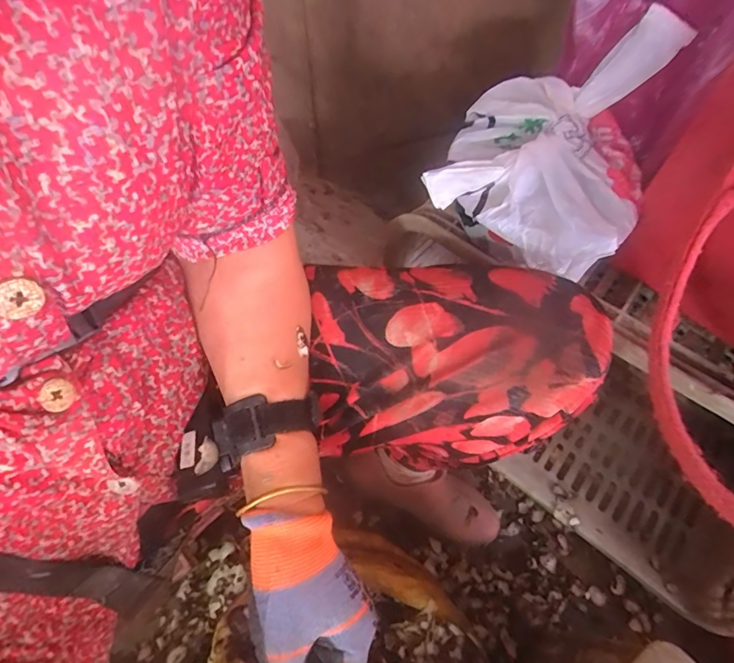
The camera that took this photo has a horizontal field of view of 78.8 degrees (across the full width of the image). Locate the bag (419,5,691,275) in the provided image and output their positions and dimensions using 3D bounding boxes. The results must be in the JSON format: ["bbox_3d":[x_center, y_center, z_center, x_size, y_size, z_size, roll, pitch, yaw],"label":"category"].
[{"bbox_3d":[0.143,-0.154,0.338,0.147,0.102,0.177,24,63,13],"label":"bag"}]

